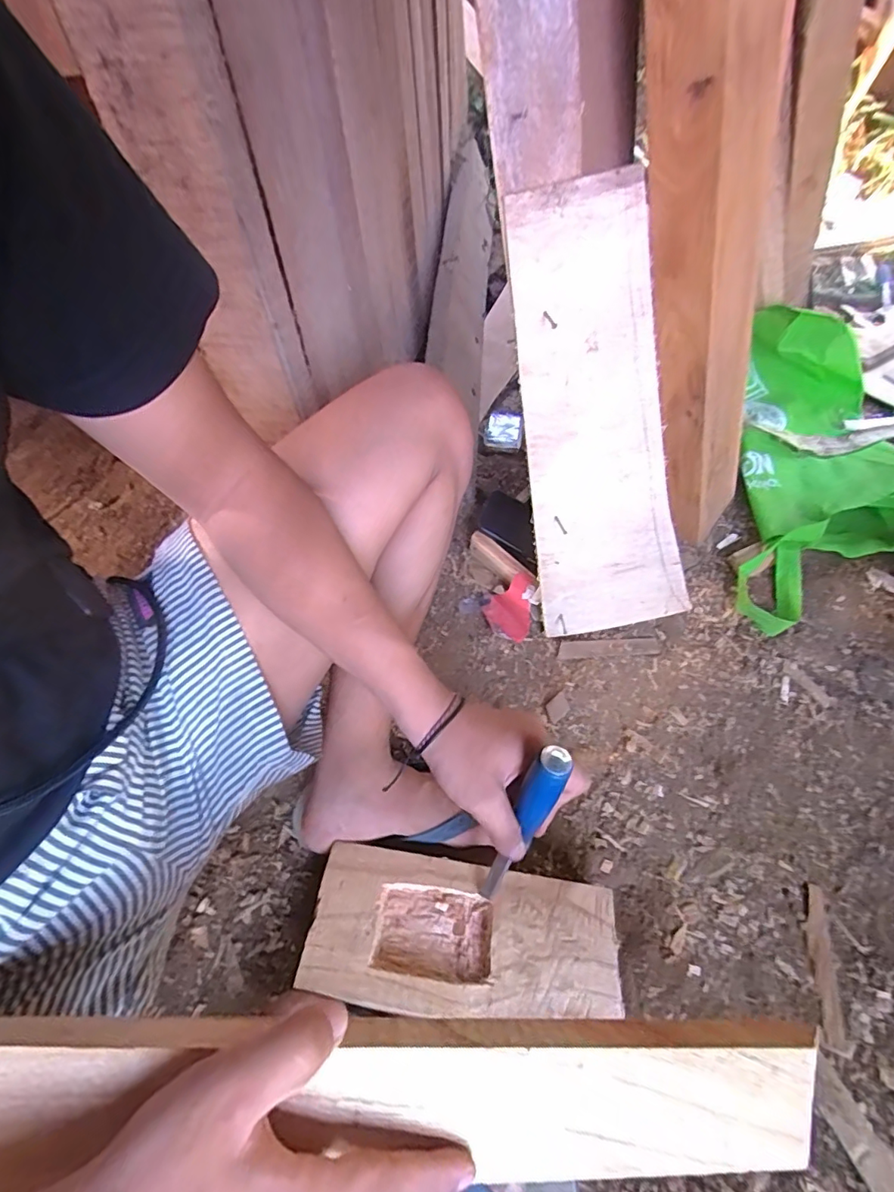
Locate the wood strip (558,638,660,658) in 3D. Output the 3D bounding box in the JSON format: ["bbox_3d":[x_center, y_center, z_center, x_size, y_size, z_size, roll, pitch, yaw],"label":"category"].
[{"bbox_3d":[0.213,0.069,0.687,0.134,0.009,0.025,-4,51,-2],"label":"wood strip"}]

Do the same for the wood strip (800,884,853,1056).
[{"bbox_3d":[0.352,0.343,0.489,0.024,0.004,0.131,9,52,9],"label":"wood strip"}]

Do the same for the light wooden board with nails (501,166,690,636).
[{"bbox_3d":[0.167,-0.129,0.526,0.162,0.470,0.014,-10,43,5],"label":"light wooden board with nails"}]

